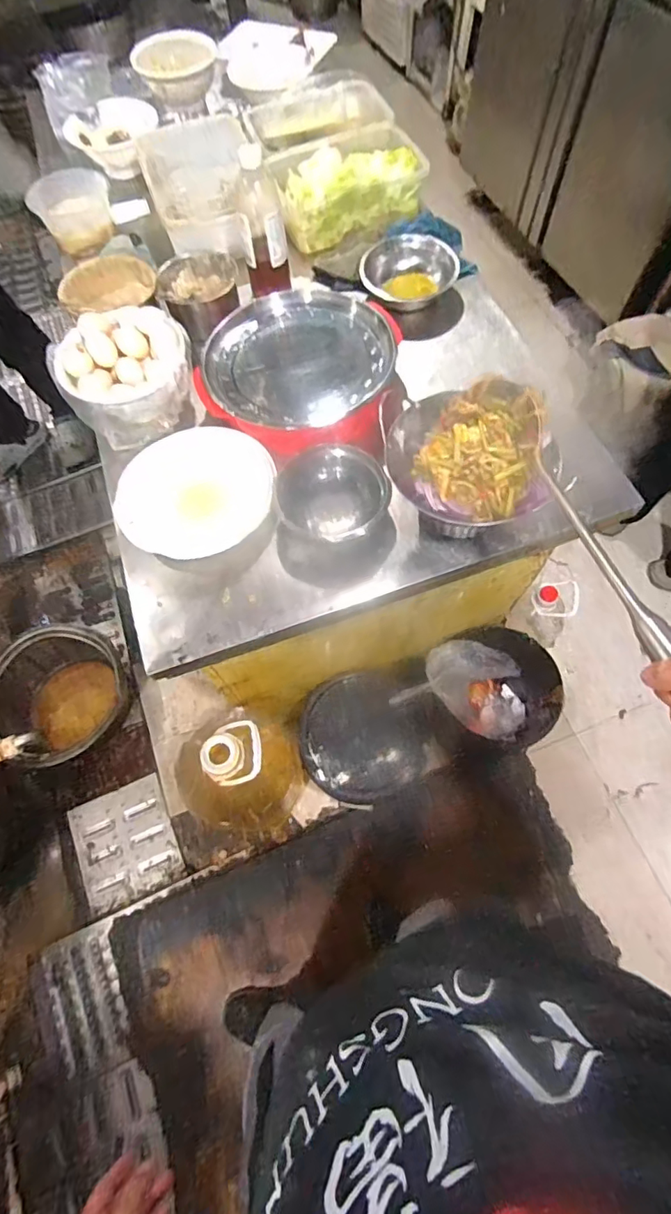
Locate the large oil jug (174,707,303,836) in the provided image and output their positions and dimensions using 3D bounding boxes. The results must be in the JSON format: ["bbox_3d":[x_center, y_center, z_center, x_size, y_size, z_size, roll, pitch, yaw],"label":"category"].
[{"bbox_3d":[-0.207,0.380,1.228,0.260,0.507,0.214,-33,69,-13],"label":"large oil jug"}]

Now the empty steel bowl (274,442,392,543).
[{"bbox_3d":[-0.010,-0.176,0.831,0.161,0.080,0.156,-1,65,1],"label":"empty steel bowl"}]

